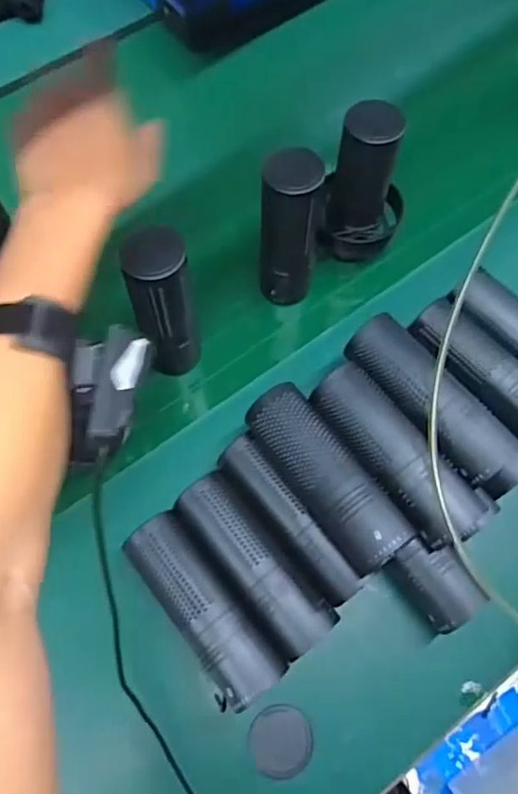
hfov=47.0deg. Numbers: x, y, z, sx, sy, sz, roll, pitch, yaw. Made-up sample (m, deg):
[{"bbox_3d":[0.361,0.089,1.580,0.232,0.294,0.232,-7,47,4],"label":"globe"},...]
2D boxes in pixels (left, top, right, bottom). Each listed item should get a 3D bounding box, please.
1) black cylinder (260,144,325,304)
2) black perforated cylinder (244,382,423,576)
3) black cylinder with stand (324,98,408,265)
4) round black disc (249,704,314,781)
[{"bbox_3d":[0.031,-0.153,0.565,0.062,0.163,0.045,3,68,0],"label":"black cylinder"},{"bbox_3d":[0.046,0.054,0.488,0.050,0.043,0.142,-33,74,-13],"label":"black perforated cylinder"},{"bbox_3d":[0.107,-0.203,0.589,0.079,0.165,0.064,14,69,5],"label":"black cylinder with stand"},{"bbox_3d":[0.018,0.279,0.483,0.049,0.004,0.052,0,68,-1],"label":"round black disc"}]

